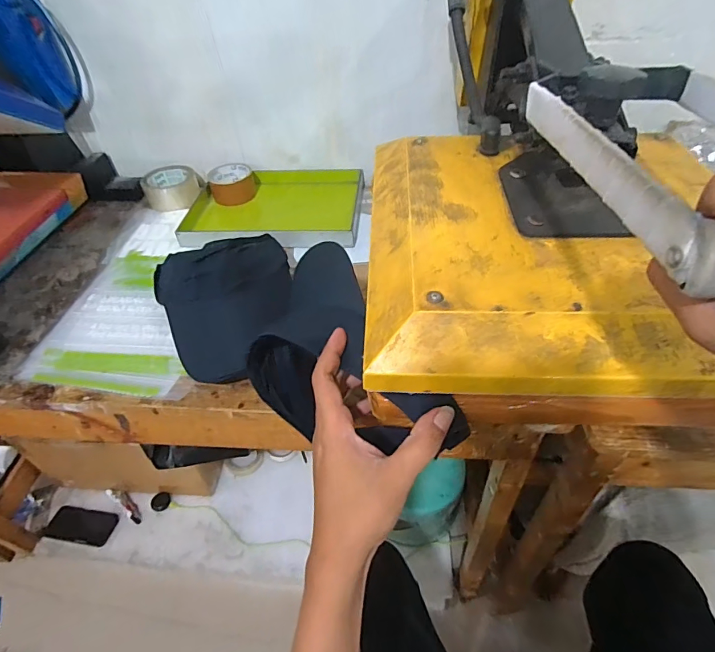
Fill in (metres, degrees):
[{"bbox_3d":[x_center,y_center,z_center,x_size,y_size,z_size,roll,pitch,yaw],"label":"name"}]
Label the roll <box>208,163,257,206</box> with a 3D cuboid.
[{"bbox_3d":[-0.243,-0.276,0.855,0.084,0.053,0.084,-2,45,2],"label":"roll"}]

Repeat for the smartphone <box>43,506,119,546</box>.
[{"bbox_3d":[-0.708,0.516,1.122,0.173,0.007,0.087,7,46,10],"label":"smartphone"}]

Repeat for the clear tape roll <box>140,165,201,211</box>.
[{"bbox_3d":[-0.361,-0.271,0.856,0.106,0.046,0.094,-21,48,-17],"label":"clear tape roll"}]

